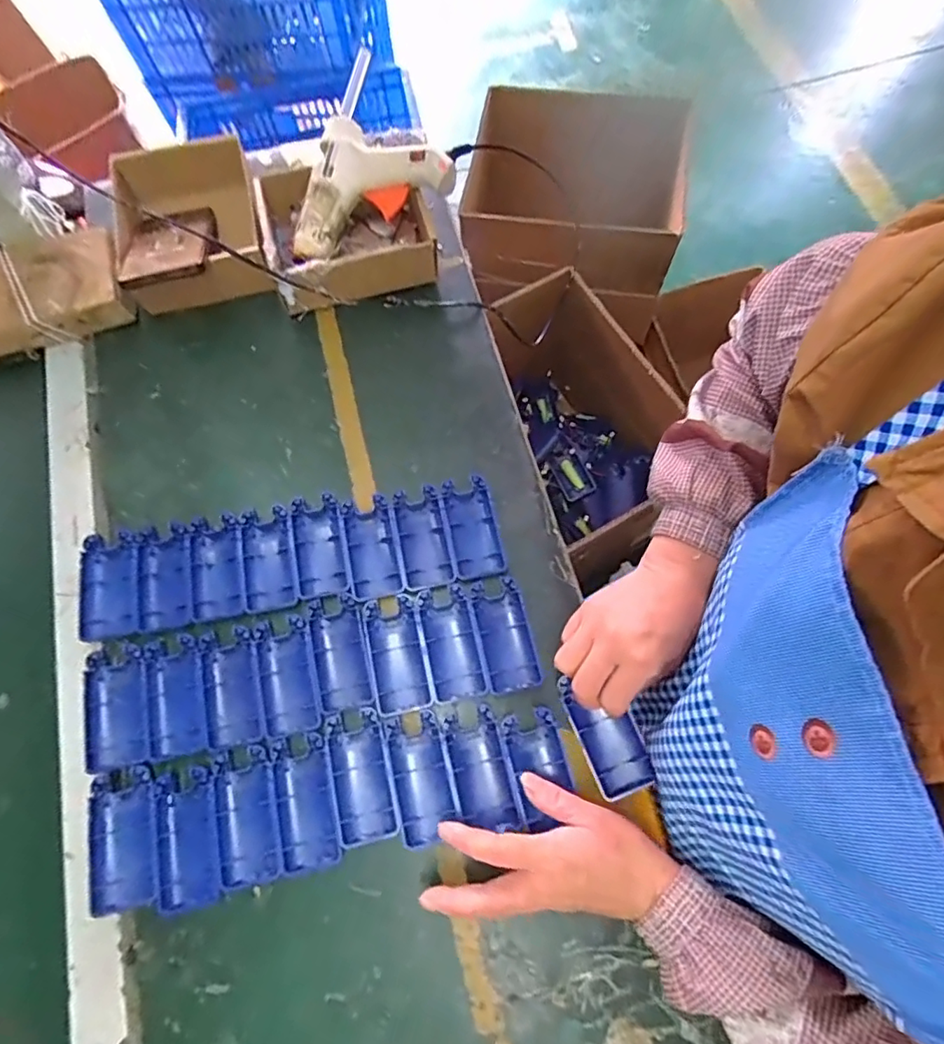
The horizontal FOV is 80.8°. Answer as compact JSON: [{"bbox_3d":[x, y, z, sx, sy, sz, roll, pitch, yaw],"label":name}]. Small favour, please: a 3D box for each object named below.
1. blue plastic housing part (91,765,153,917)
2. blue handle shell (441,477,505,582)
[{"bbox_3d":[-0.262,0.238,0.417,0.043,0.010,0.093,-10,71,-3],"label":"blue plastic housing part"},{"bbox_3d":[0.001,0.005,0.500,0.041,0.009,0.091,-14,71,-4],"label":"blue handle shell"}]

